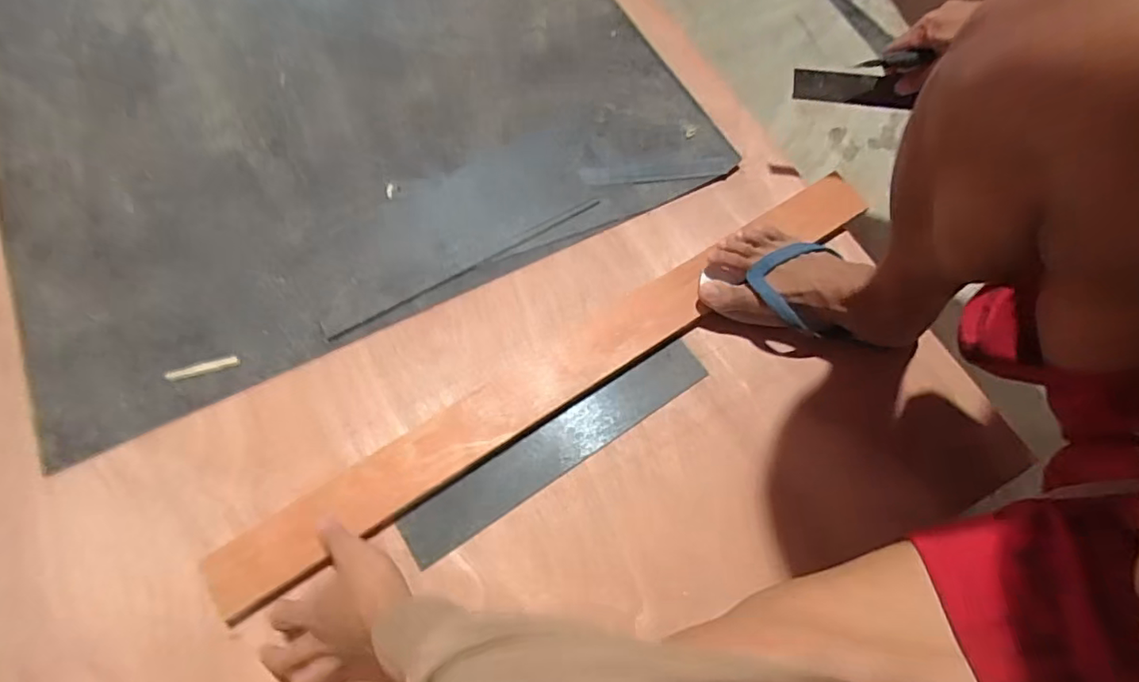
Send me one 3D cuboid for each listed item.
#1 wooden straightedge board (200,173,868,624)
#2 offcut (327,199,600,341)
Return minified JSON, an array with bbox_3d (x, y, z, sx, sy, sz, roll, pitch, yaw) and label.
[{"bbox_3d":[0.010,0.023,0.608,0.789,0.022,0.067,-32,71,-13],"label":"wooden straightedge board"},{"bbox_3d":[-0.114,-0.087,0.658,0.344,0.006,0.014,-30,71,-13],"label":"offcut"}]

